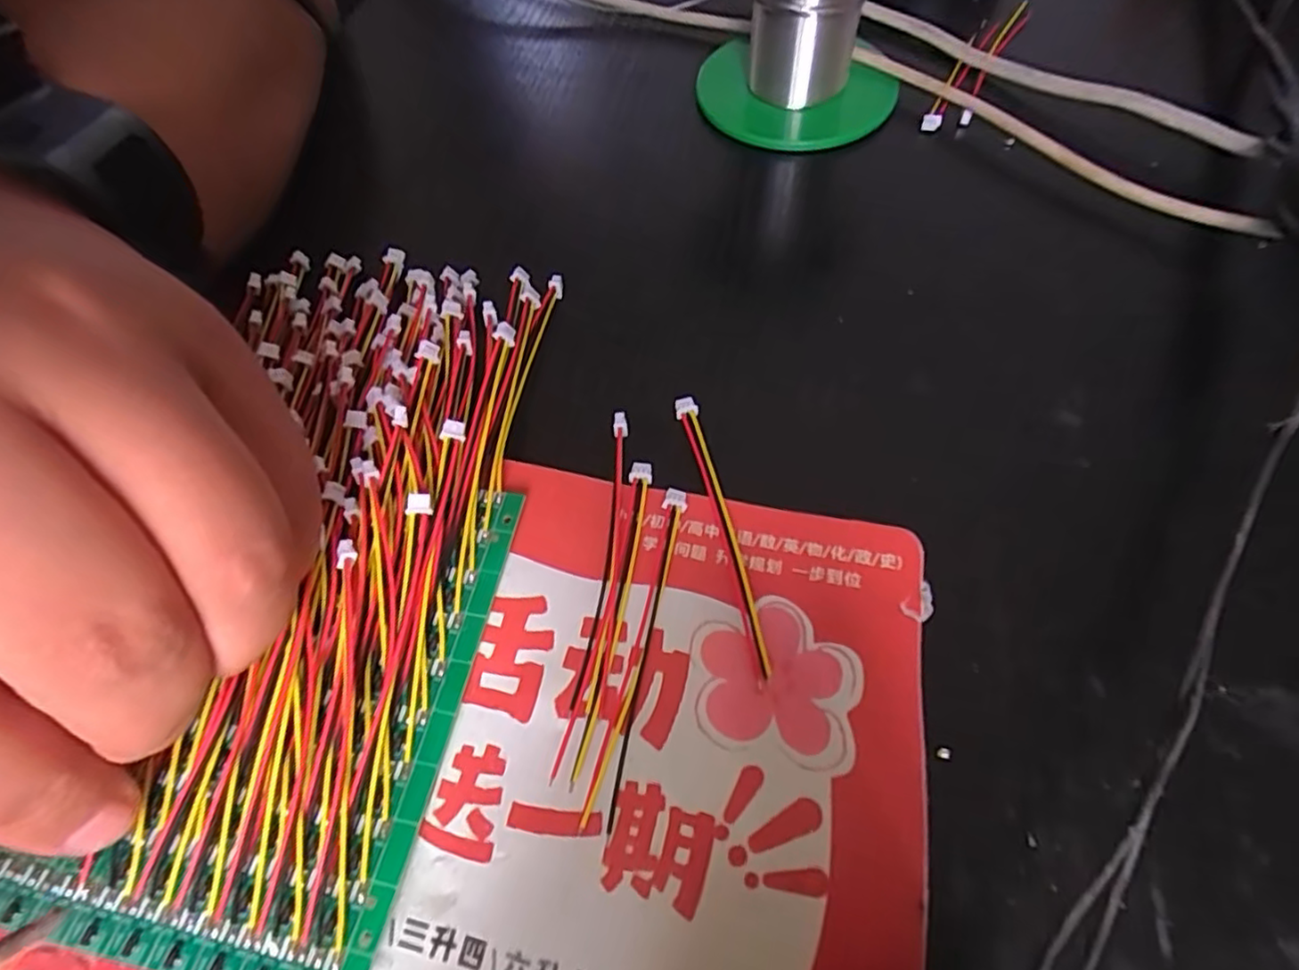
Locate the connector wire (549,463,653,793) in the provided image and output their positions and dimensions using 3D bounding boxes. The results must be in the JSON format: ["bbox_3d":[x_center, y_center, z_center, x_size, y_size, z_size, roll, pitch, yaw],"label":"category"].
[{"bbox_3d":[-0.009,0.027,0.141,0.006,0.005,0.071,10,64,6],"label":"connector wire"}]

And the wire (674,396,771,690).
[{"bbox_3d":[0.017,0.010,0.150,0.006,0.005,0.072,-12,64,-5],"label":"wire"}]

